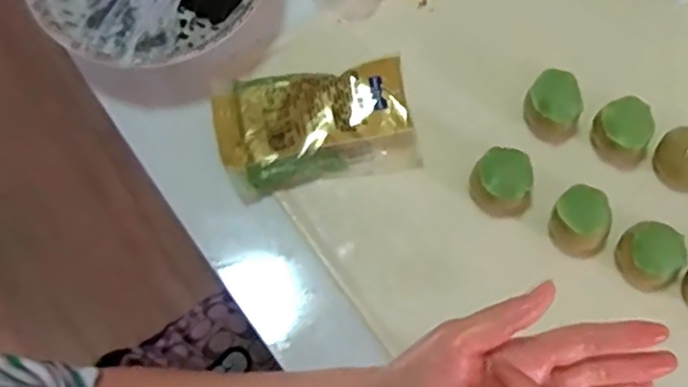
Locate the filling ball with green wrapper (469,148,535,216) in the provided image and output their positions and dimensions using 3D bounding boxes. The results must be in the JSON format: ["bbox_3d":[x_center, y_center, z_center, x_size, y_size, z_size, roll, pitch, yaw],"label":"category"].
[{"bbox_3d":[0.112,-0.007,0.477,0.040,0.040,0.042,0,71,-1],"label":"filling ball with green wrapper"}]

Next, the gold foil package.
[{"bbox_3d":[-0.021,-0.052,0.495,0.141,0.033,0.089,-13,74,-3],"label":"gold foil package"}]

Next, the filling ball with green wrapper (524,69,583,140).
[{"bbox_3d":[0.154,-0.063,0.490,0.045,0.041,0.040,37,77,10],"label":"filling ball with green wrapper"}]

